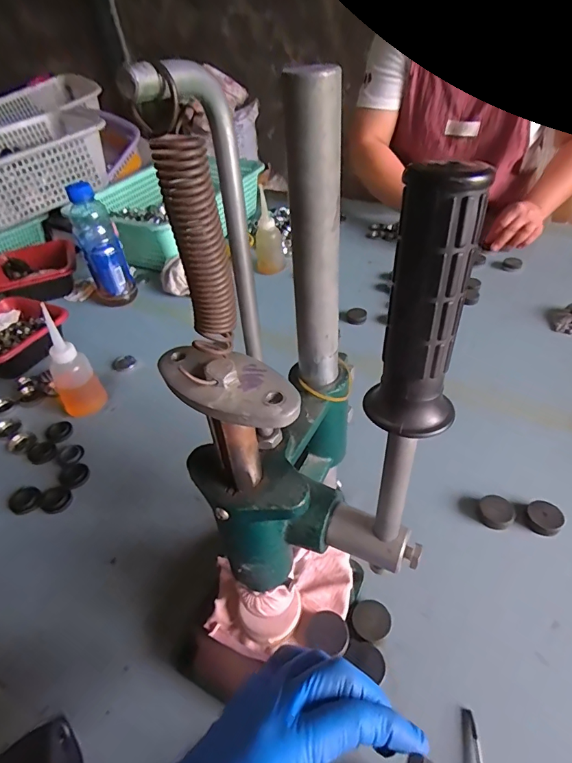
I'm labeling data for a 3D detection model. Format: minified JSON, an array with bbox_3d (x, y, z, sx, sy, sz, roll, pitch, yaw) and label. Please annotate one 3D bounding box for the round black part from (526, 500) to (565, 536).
[{"bbox_3d":[0.258,0.137,0.434,0.032,0.014,0.032,-3,41,2],"label":"round black part"}]

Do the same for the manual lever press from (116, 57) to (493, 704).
[{"bbox_3d":[0.000,0.046,0.272,0.140,0.393,0.118,-4,42,2],"label":"manual lever press"}]

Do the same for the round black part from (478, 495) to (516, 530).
[{"bbox_3d":[0.215,0.133,0.441,0.033,0.012,0.031,-3,41,2],"label":"round black part"}]

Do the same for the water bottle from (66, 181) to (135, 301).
[{"bbox_3d":[-0.318,-0.233,0.737,0.068,0.184,0.054,-20,44,-15],"label":"water bottle"}]

